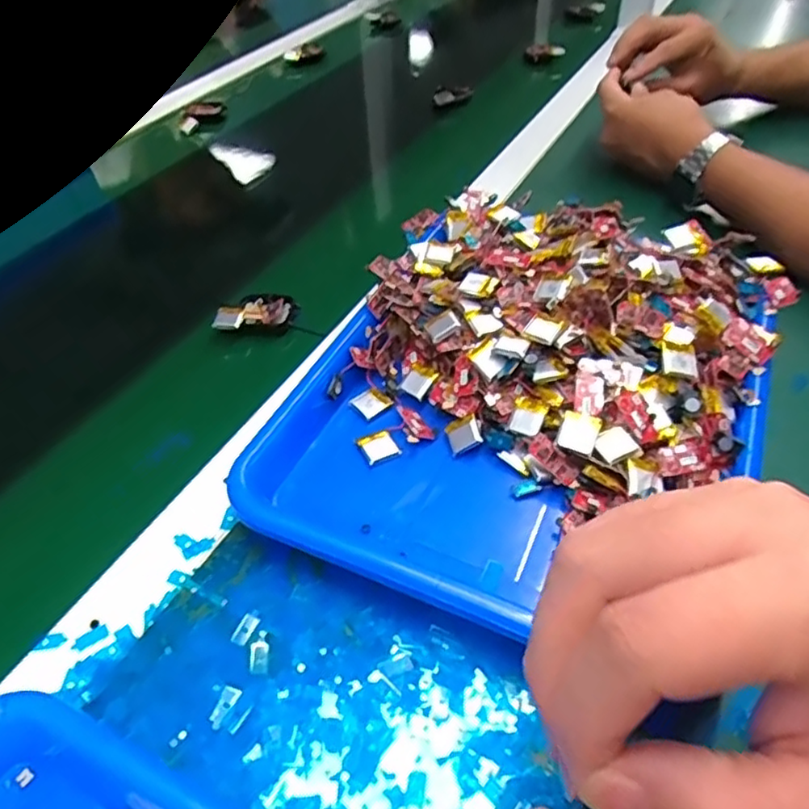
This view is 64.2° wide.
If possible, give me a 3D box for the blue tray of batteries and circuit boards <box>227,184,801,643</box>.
[{"bbox_3d":[0.076,-0.023,0.385,0.252,0.061,0.321,18,49,18],"label":"blue tray of batteries and circuit boards"}]

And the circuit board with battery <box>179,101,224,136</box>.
[{"bbox_3d":[-0.237,-0.335,0.752,0.030,0.029,0.058,22,51,21],"label":"circuit board with battery"}]

